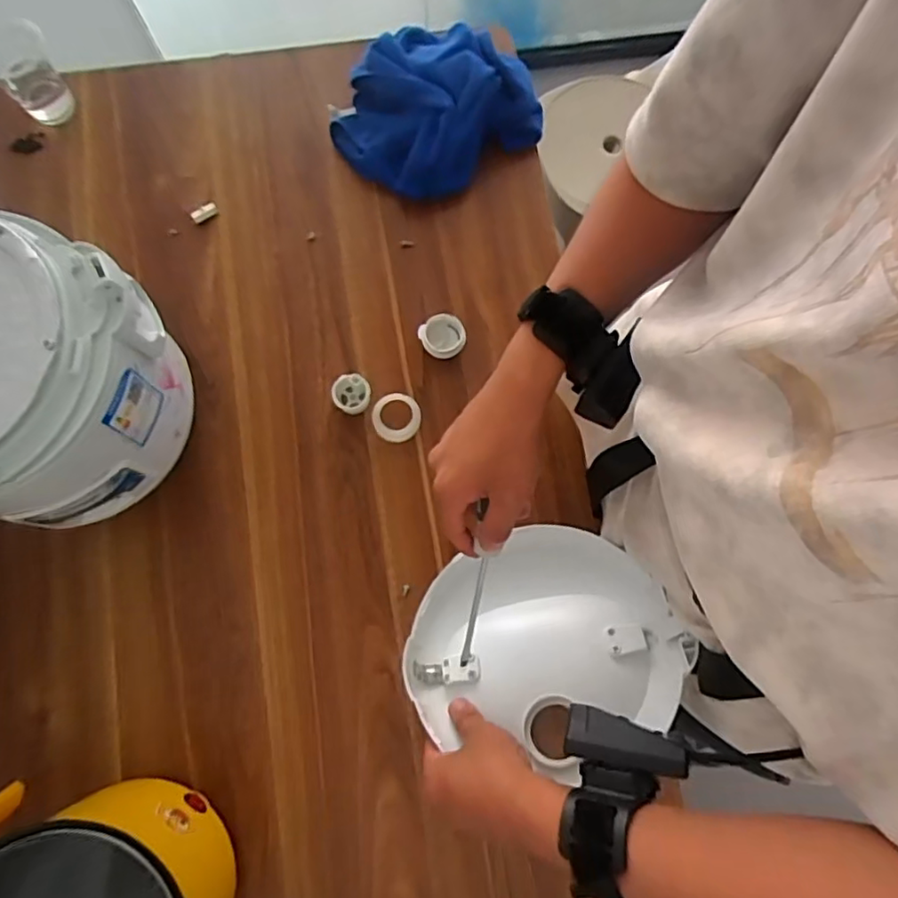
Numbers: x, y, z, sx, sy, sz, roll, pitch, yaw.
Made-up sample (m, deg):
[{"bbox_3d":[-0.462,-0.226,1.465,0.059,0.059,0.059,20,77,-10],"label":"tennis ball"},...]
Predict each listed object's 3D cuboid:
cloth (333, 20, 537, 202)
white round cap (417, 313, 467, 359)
[{"bbox_3d":[-0.021,-0.360,0.627,0.193,0.067,0.175,-40,81,-9],"label":"cloth"},{"bbox_3d":[-0.005,-0.112,0.588,0.043,0.013,0.041,0,78,-1],"label":"white round cap"}]

